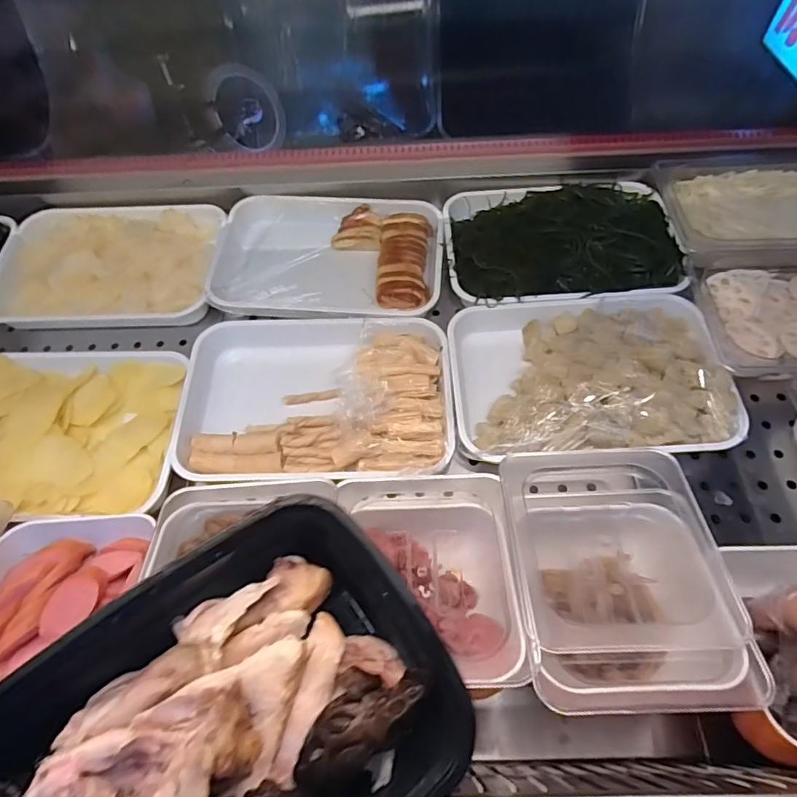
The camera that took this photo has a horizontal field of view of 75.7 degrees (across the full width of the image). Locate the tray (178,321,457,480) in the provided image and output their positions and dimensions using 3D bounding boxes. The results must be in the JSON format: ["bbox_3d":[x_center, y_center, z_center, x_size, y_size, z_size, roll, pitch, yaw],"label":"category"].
[{"bbox_3d":[-0.090,-0.007,0.569,0.289,0.036,0.212,3,59,5],"label":"tray"}]

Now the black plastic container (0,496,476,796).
[{"bbox_3d":[-0.079,0.145,0.213,0.203,0.041,0.143,-36,66,-15],"label":"black plastic container"}]

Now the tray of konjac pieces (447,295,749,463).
[{"bbox_3d":[0.207,-0.028,0.564,0.290,0.056,0.211,-4,59,0],"label":"tray of konjac pieces"}]

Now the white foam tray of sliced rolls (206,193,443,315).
[{"bbox_3d":[-0.092,-0.185,0.684,0.294,0.040,0.207,0,59,3],"label":"white foam tray of sliced rolls"}]

